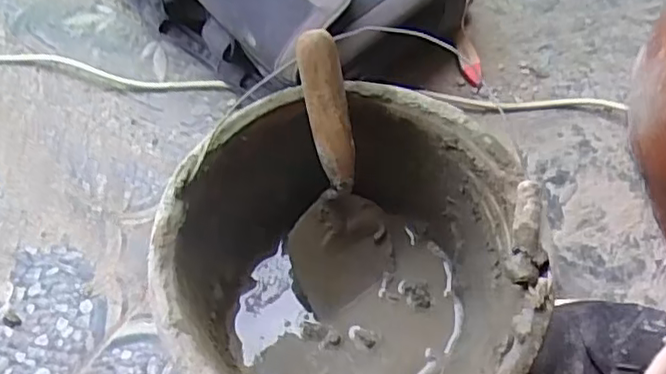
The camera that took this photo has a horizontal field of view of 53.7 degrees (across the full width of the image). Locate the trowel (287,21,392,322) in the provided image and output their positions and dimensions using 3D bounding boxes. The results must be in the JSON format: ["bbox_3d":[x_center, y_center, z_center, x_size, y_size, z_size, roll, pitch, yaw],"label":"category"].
[{"bbox_3d":[-0.001,-0.008,0.543,0.088,0.232,0.049,-13,30,-9],"label":"trowel"}]

